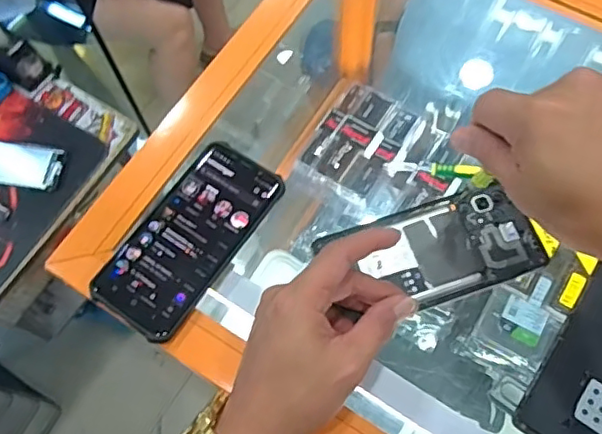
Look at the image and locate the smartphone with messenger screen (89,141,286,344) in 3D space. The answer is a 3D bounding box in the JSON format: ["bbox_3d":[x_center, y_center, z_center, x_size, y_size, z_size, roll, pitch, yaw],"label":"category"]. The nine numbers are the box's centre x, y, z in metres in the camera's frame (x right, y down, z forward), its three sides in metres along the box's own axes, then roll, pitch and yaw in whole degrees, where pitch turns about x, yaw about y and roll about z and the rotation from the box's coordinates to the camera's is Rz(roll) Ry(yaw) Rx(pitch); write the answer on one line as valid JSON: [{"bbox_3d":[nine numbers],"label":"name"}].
[{"bbox_3d":[-0.081,0.014,0.434,0.072,0.009,0.149,32,72,14],"label":"smartphone with messenger screen"}]

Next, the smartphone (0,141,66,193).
[{"bbox_3d":[-0.449,-0.085,0.920,0.155,0.009,0.079,7,68,5],"label":"smartphone"}]

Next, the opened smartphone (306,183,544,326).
[{"bbox_3d":[0.095,0.023,0.423,0.146,0.007,0.072,-18,68,-5],"label":"opened smartphone"}]

